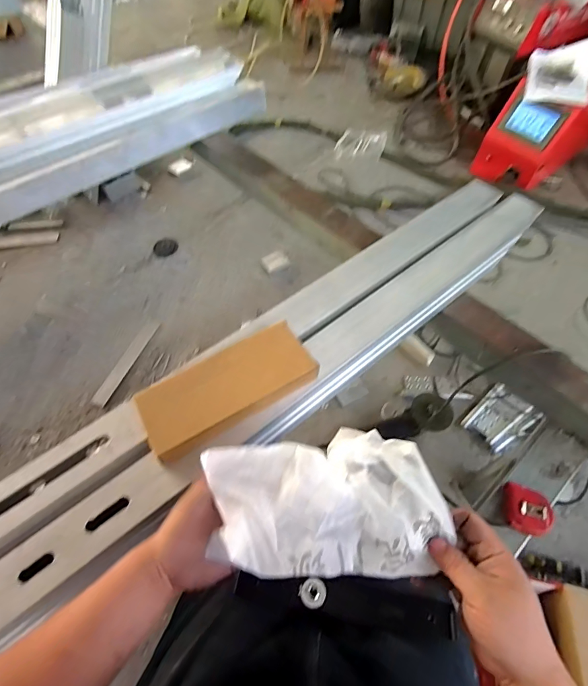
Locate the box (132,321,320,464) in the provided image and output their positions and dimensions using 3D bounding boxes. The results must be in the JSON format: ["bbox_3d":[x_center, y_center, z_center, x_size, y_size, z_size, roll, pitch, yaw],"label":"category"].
[{"bbox_3d":[-0.091,0.063,0.539,0.249,0.042,0.105,-28,61,-14],"label":"box"}]

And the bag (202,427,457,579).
[{"bbox_3d":[0.032,0.151,0.370,0.224,0.037,0.130,-2,58,1],"label":"bag"}]

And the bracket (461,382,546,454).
[{"bbox_3d":[0.579,0.213,1.043,0.171,0.028,0.135,-37,64,-19],"label":"bracket"}]

